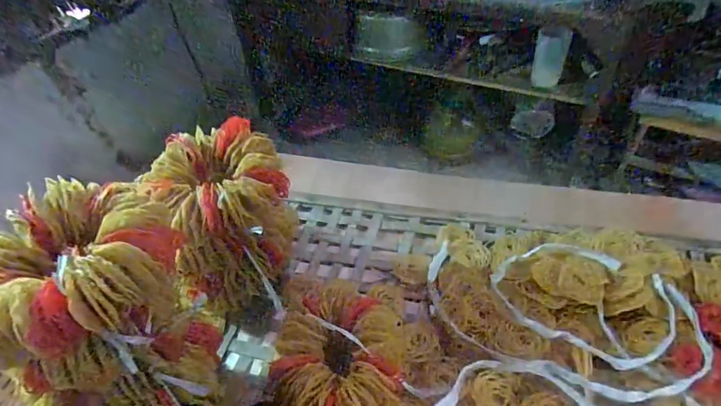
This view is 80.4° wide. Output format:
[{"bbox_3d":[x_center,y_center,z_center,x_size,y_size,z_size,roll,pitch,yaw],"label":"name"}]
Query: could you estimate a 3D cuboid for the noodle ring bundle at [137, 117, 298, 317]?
[{"bbox_3d":[-0.174,0.028,0.598,0.150,0.228,0.154,-8,47,-1],"label":"noodle ring bundle"}]

